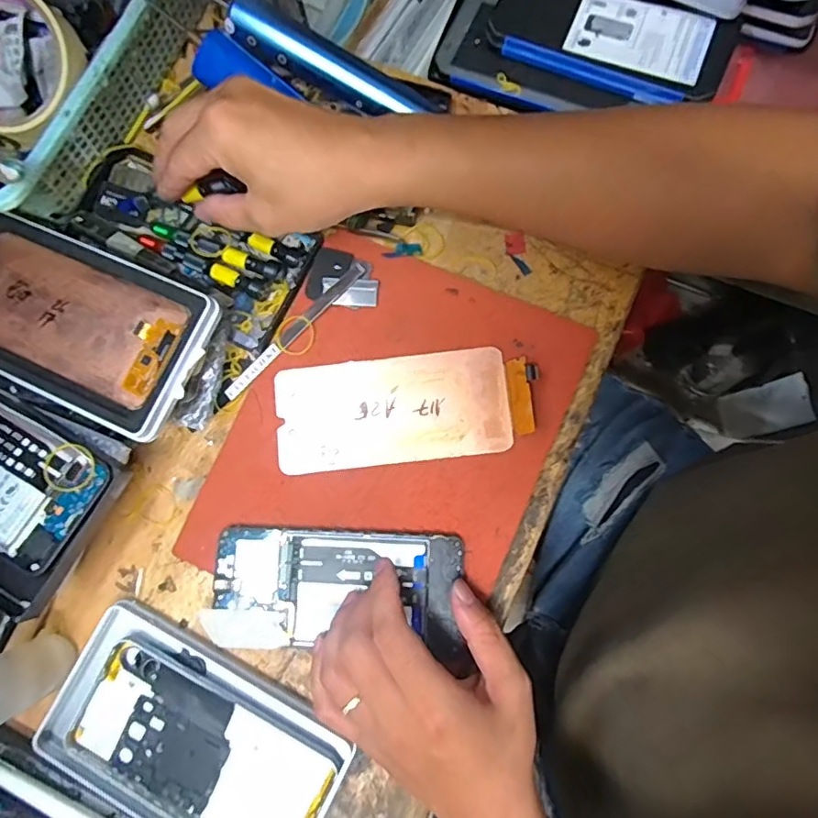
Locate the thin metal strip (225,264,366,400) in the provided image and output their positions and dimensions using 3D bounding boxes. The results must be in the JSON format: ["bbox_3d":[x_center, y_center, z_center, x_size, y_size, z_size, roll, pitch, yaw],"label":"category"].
[{"bbox_3d":[-0.080,-0.055,0.383,0.128,0.010,0.010,-44,82,-7],"label":"thin metal strip"}]

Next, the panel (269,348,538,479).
[{"bbox_3d":[-0.005,-0.001,0.365,0.170,0.016,0.072,-6,80,2],"label":"panel"}]

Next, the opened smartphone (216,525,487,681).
[{"bbox_3d":[-0.043,0.113,0.349,0.163,0.009,0.074,6,80,4],"label":"opened smartphone"}]

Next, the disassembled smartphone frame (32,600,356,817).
[{"bbox_3d":[-0.134,0.210,0.343,0.182,0.011,0.103,26,83,6],"label":"disassembled smartphone frame"}]

